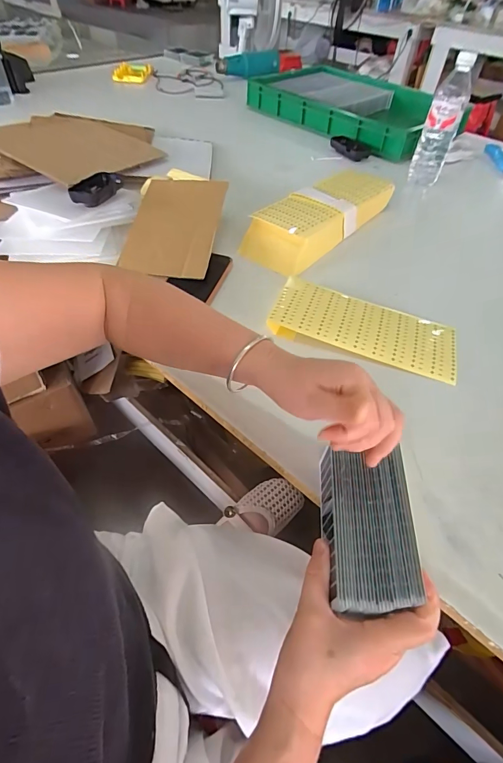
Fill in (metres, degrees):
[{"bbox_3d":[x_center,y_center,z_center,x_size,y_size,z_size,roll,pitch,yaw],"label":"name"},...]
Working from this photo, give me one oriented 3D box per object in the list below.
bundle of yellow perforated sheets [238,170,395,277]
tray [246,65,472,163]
[{"bbox_3d":[0.129,-0.307,0.699,0.130,0.060,0.367,36,57,24],"label":"bundle of yellow perforated sheets"},{"bbox_3d":[0.280,-0.804,1.097,0.582,0.072,0.362,37,57,24],"label":"tray"}]

